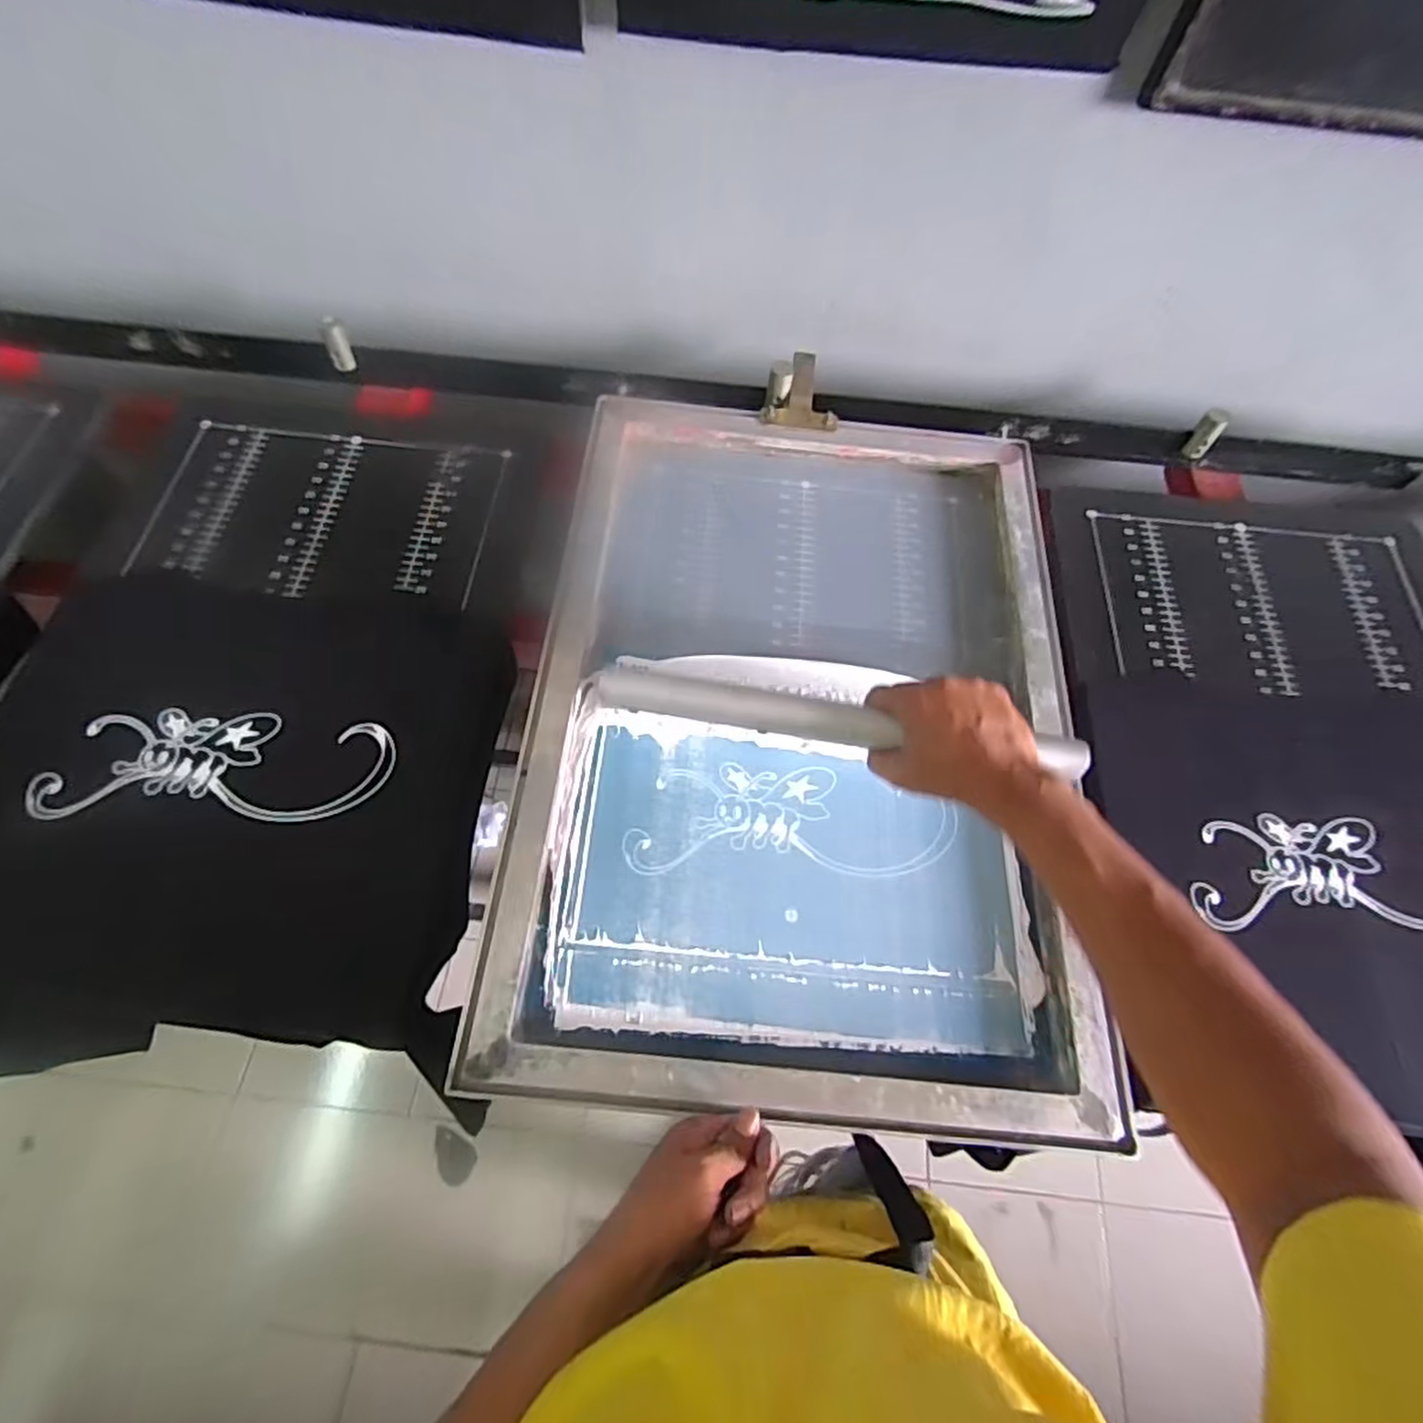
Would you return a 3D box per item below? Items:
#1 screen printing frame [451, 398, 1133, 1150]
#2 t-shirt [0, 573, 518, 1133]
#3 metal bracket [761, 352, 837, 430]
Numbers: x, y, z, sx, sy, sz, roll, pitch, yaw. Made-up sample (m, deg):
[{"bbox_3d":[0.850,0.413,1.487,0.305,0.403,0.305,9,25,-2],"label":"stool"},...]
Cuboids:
[{"bbox_3d":[0.084,-0.011,0.618,0.450,0.030,0.640,6,65,0],"label":"screen printing frame"},{"bbox_3d":[-0.418,0.107,0.624,0.461,0.143,0.428,7,64,-2],"label":"t-shirt"},{"bbox_3d":[0.099,-0.351,0.752,0.080,0.033,0.085,9,65,1],"label":"metal bracket"}]

